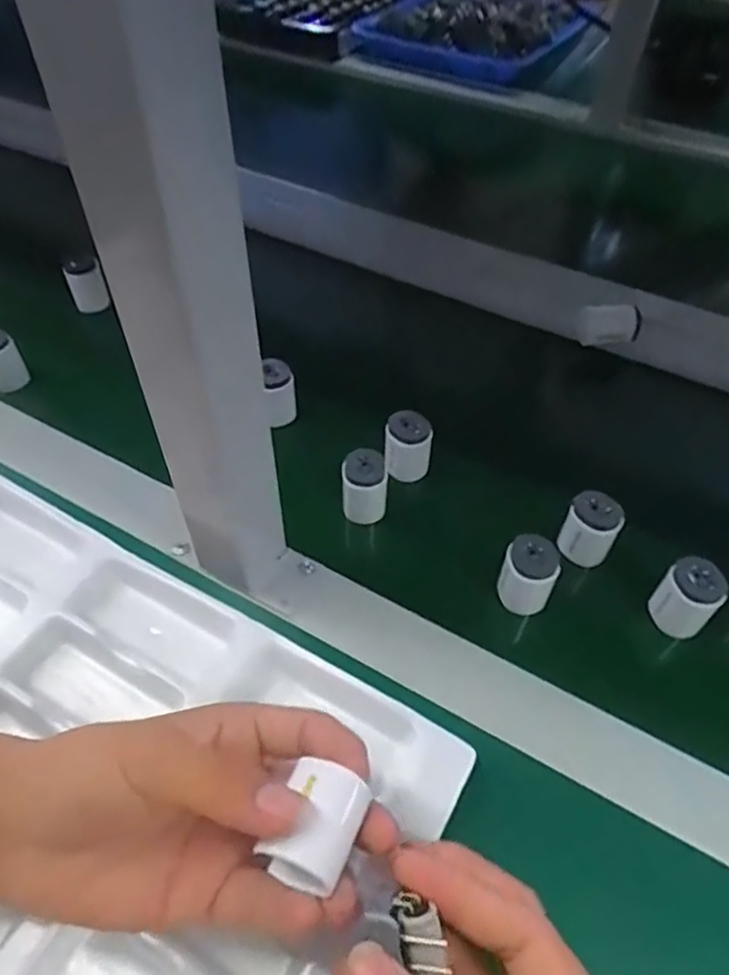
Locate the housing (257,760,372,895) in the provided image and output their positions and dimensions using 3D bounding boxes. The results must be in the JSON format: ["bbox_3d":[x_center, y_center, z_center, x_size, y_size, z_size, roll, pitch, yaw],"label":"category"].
[{"bbox_3d":[-0.016,0.121,0.237,0.026,0.026,0.037,20,54,15],"label":"housing"}]

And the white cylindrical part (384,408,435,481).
[{"bbox_3d":[0.029,-0.027,0.446,0.031,0.040,0.027,3,49,0],"label":"white cylindrical part"}]

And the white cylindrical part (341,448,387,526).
[{"bbox_3d":[0.000,0.000,0.426,0.027,0.041,0.028,5,49,2],"label":"white cylindrical part"}]

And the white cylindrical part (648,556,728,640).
[{"bbox_3d":[0.183,0.063,0.376,0.024,0.043,0.030,-34,58,-28],"label":"white cylindrical part"}]

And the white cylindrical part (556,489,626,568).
[{"bbox_3d":[0.138,0.026,0.406,0.031,0.044,0.025,27,53,20],"label":"white cylindrical part"}]

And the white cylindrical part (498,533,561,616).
[{"bbox_3d":[0.094,0.050,0.382,0.029,0.040,0.028,1,49,-1],"label":"white cylindrical part"}]

